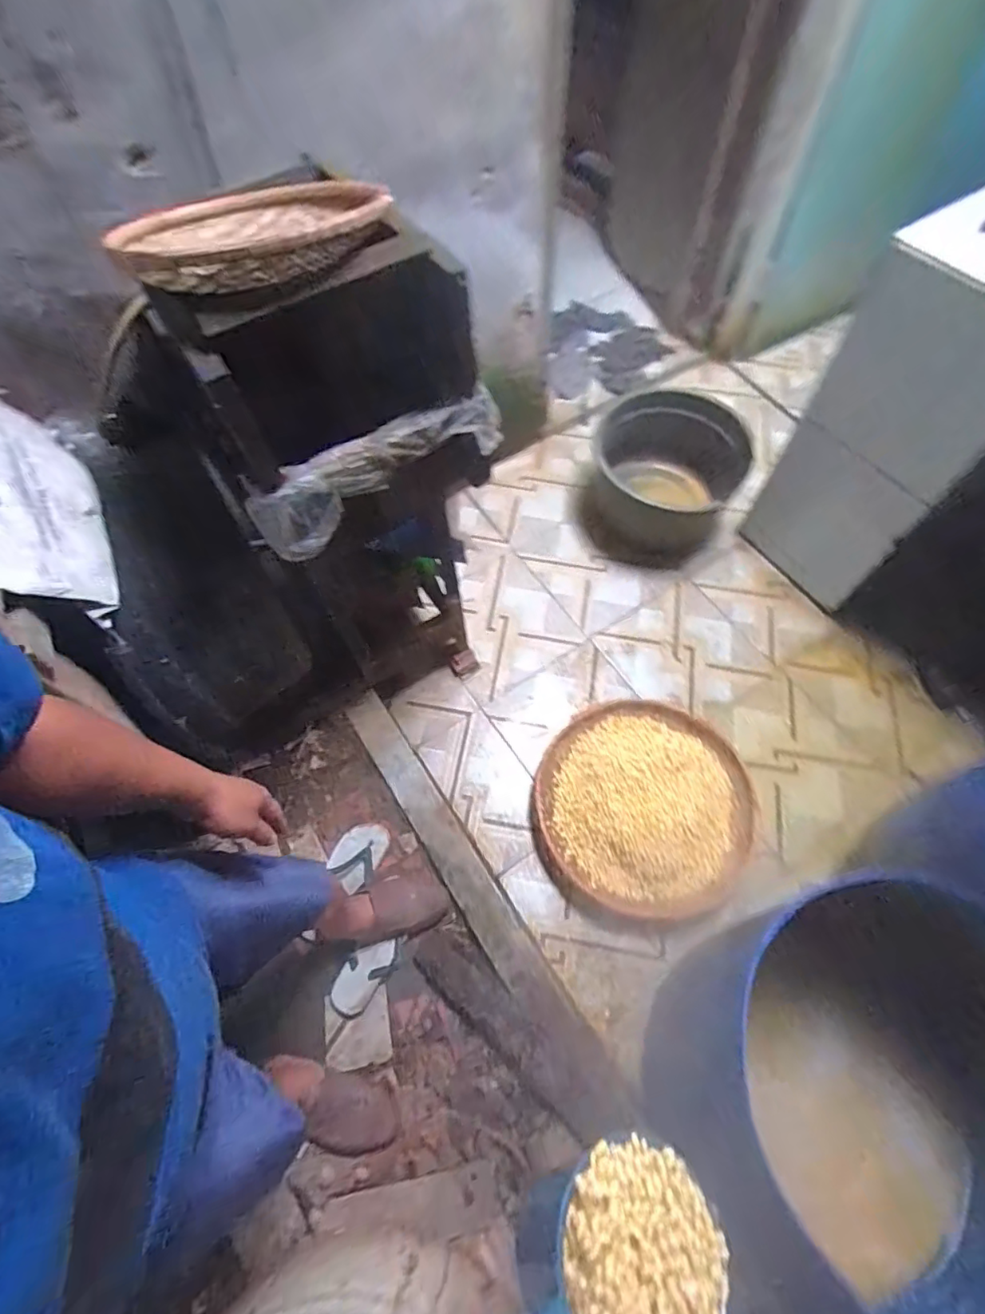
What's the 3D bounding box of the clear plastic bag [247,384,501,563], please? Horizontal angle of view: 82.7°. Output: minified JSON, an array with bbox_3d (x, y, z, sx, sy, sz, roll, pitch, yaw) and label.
[{"bbox_3d":[-0.170,-0.291,0.884,0.420,0.111,0.068,-30,66,-13],"label":"clear plastic bag"}]

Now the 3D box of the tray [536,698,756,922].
[{"bbox_3d":[0.394,0.366,1.445,0.542,0.124,0.558,11,64,7],"label":"tray"}]

